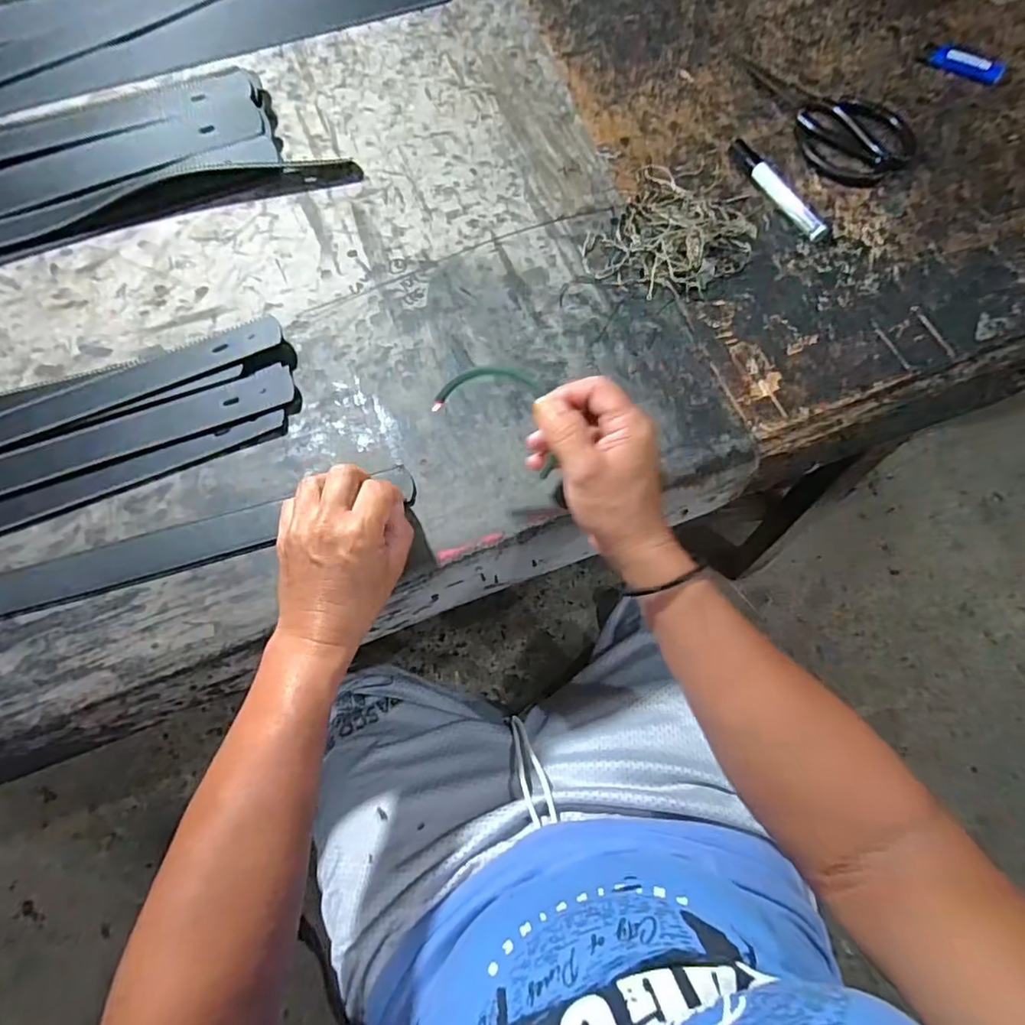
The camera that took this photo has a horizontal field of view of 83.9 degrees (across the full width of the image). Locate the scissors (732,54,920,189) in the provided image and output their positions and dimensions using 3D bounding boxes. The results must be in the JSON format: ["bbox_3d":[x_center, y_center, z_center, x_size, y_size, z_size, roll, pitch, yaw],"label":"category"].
[{"bbox_3d":[0.310,-0.410,0.580,0.096,0.014,0.205,-32,73,-10],"label":"scissors"}]

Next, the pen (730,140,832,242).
[{"bbox_3d":[0.253,-0.311,0.545,0.022,0.014,0.140,-28,72,-9],"label":"pen"}]

